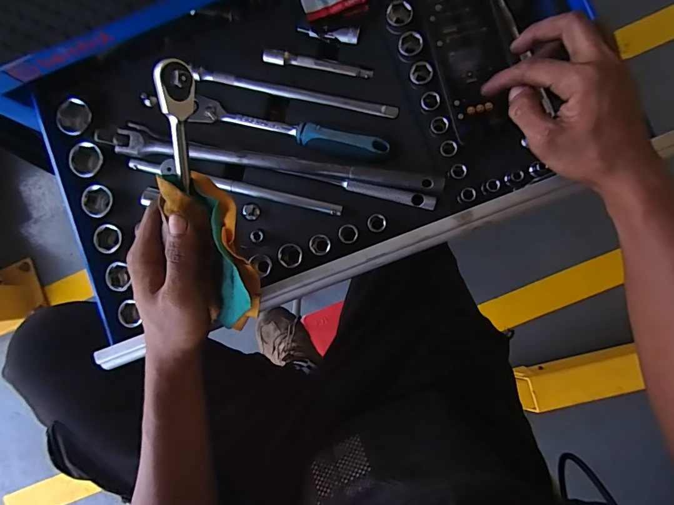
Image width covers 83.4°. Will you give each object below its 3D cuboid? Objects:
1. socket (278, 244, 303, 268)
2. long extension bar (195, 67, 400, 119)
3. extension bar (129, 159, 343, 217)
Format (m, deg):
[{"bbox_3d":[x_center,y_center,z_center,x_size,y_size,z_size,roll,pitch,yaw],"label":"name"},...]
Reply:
[{"bbox_3d":[-0.049,0.005,0.410,0.024,0.029,0.024,8,85,7],"label":"socket"},{"bbox_3d":[-0.047,-0.180,0.423,0.231,0.010,0.016,13,85,7],"label":"long extension bar"},{"bbox_3d":[-0.115,-0.074,0.420,0.247,0.017,0.015,14,85,7],"label":"extension bar"}]

